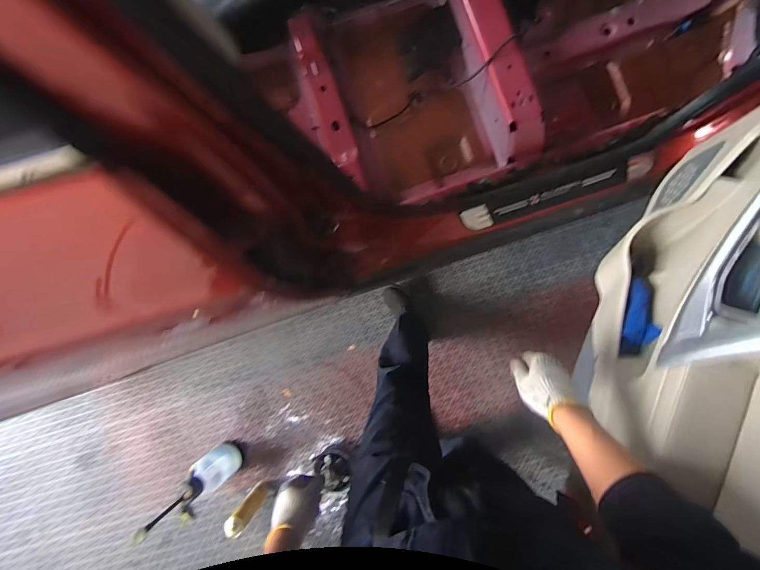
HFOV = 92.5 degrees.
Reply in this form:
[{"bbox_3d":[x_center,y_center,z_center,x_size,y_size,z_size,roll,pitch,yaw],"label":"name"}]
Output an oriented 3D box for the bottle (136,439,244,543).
[{"bbox_3d":[-0.652,0.715,1.308,0.128,0.448,0.135,-42,85,3],"label":"bottle"}]

